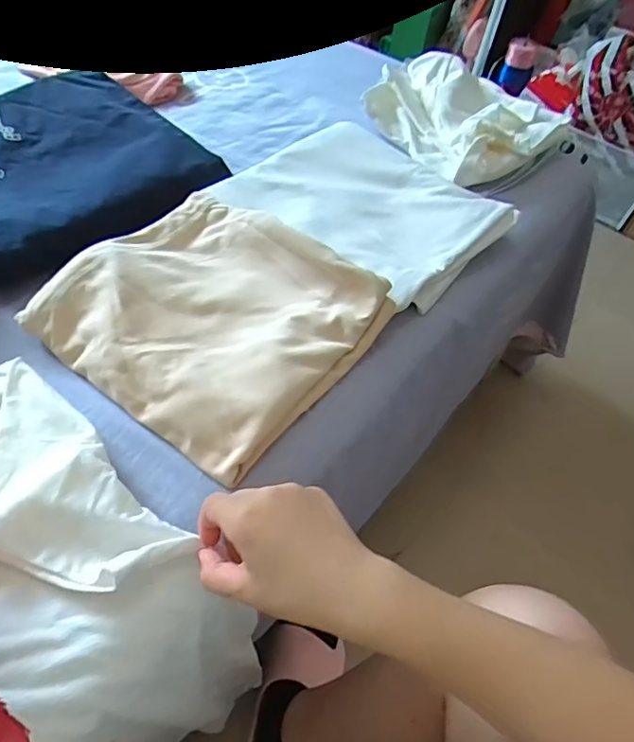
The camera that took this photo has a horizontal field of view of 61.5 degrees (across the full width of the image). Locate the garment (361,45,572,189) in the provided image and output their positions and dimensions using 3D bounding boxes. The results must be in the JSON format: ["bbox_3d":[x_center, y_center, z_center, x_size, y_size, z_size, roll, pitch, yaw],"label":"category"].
[{"bbox_3d":[0.171,-0.328,0.668,0.171,0.059,0.241,-30,61,-25],"label":"garment"}]

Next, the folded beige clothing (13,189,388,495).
[{"bbox_3d":[-0.090,-0.055,0.447,0.234,0.040,0.210,35,57,19],"label":"folded beige clothing"}]

